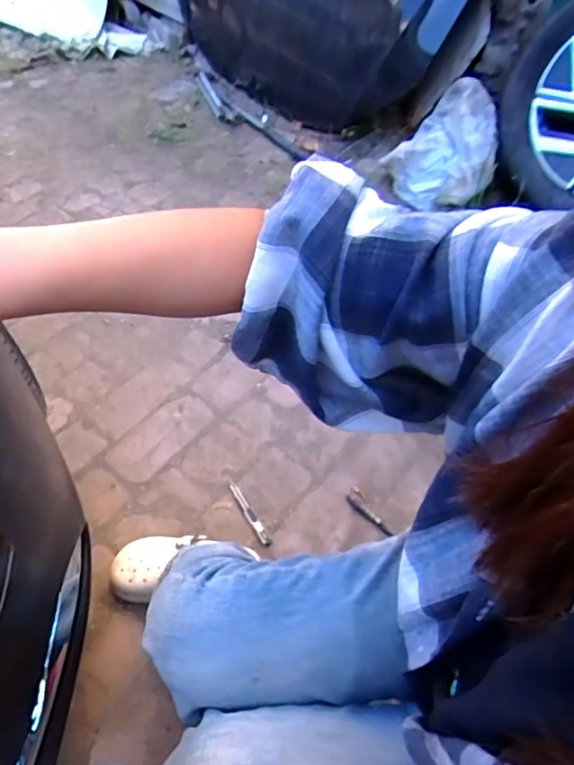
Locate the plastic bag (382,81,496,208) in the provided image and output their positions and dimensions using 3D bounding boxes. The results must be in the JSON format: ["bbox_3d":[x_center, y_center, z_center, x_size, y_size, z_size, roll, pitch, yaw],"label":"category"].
[{"bbox_3d":[0.458,-0.693,1.509,0.303,0.232,0.334,17,55,11],"label":"plastic bag"}]

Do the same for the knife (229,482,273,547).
[{"bbox_3d":[-0.073,0.248,0.974,0.016,0.005,0.146,-26,60,-21],"label":"knife"}]

